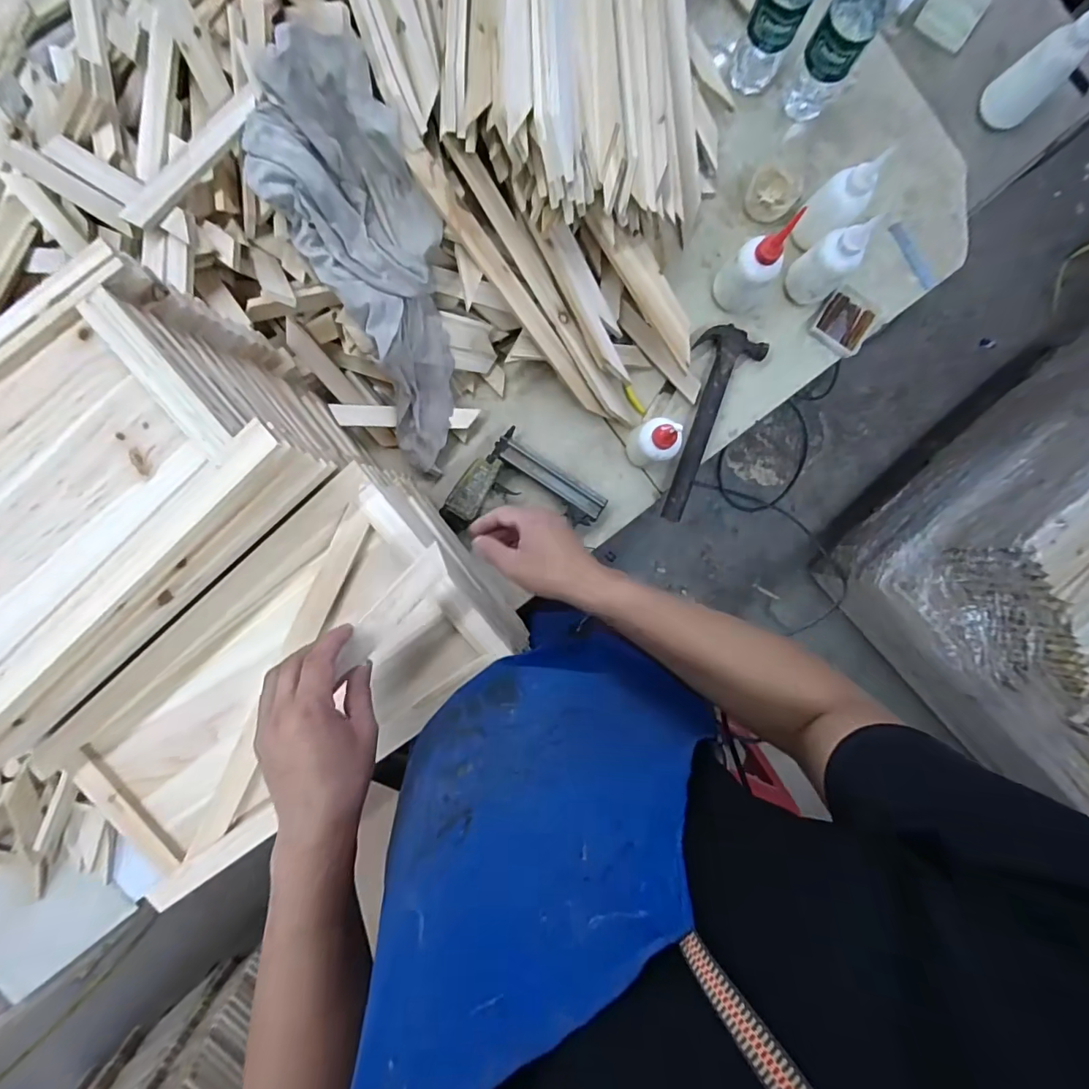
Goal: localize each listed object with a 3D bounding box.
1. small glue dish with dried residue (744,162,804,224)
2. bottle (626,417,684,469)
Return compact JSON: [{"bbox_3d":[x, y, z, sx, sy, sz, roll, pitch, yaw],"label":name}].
[{"bbox_3d":[0.308,-0.474,0.653,0.064,0.030,0.080,40,93,-4],"label":"small glue dish with dried residue"},{"bbox_3d":[0.142,-0.133,0.630,0.050,0.144,0.052,0,94,-1],"label":"bottle"}]

